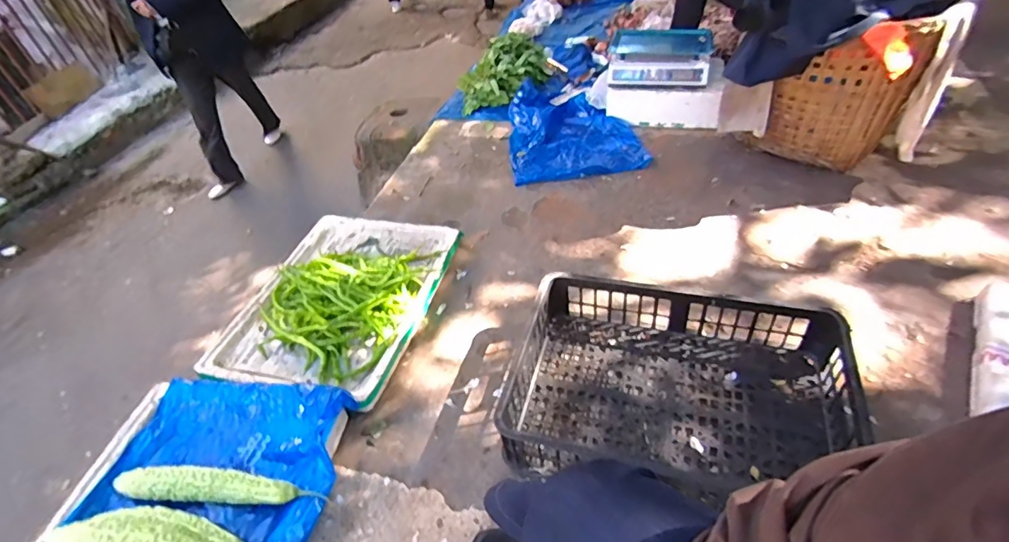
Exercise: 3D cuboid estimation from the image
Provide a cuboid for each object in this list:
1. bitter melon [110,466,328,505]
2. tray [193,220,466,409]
[{"bbox_3d":[-0.510,0.387,0.902,0.394,0.049,0.053,0,43,7],"label":"bitter melon"},{"bbox_3d":[-0.414,0.048,1.275,0.458,0.105,0.591,8,45,15],"label":"tray"}]

